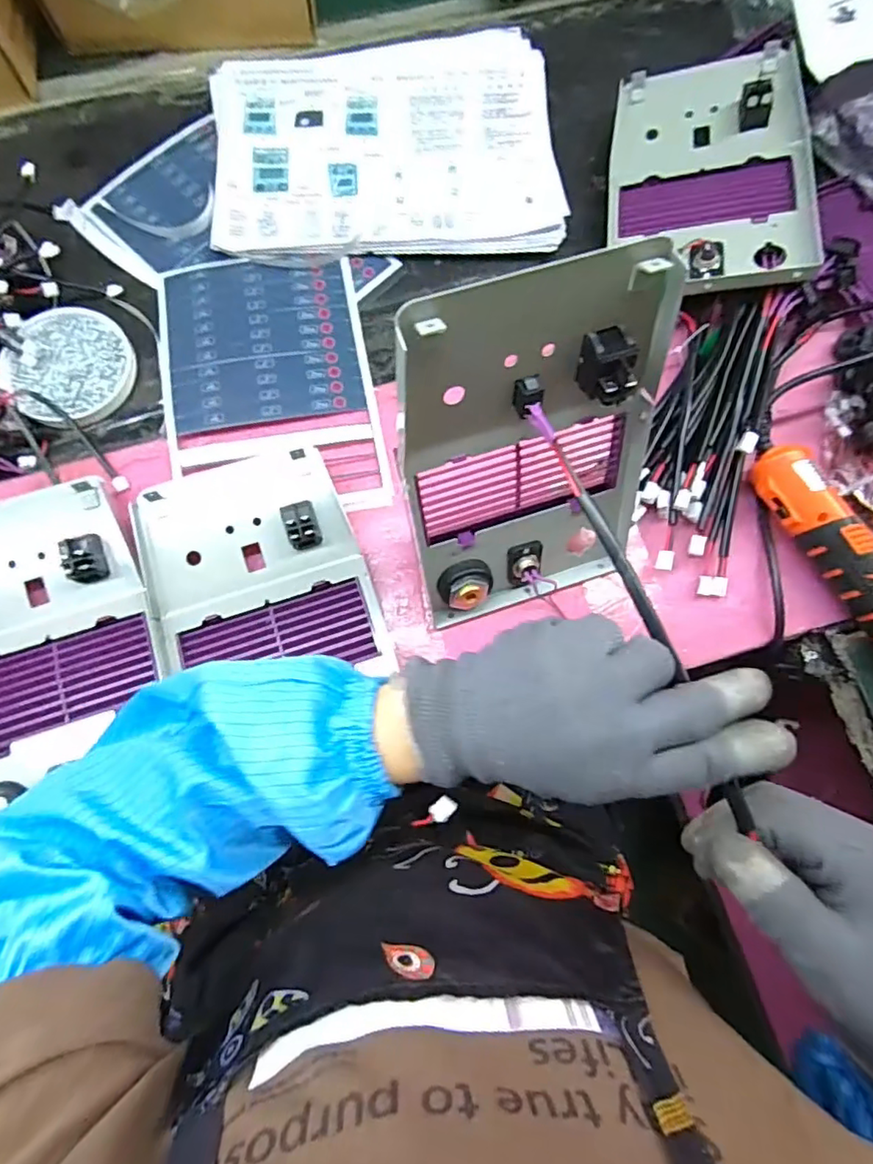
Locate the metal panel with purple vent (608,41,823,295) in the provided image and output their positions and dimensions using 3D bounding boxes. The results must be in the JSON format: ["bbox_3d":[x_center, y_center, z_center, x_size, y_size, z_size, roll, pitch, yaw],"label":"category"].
[{"bbox_3d":[0.221,-0.333,0.480,0.149,0.028,0.230,0,74,21],"label":"metal panel with purple vent"}]

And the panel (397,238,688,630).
[{"bbox_3d":[0.059,-0.067,0.344,0.153,0.229,0.038,-19,56,-7],"label":"panel"}]

